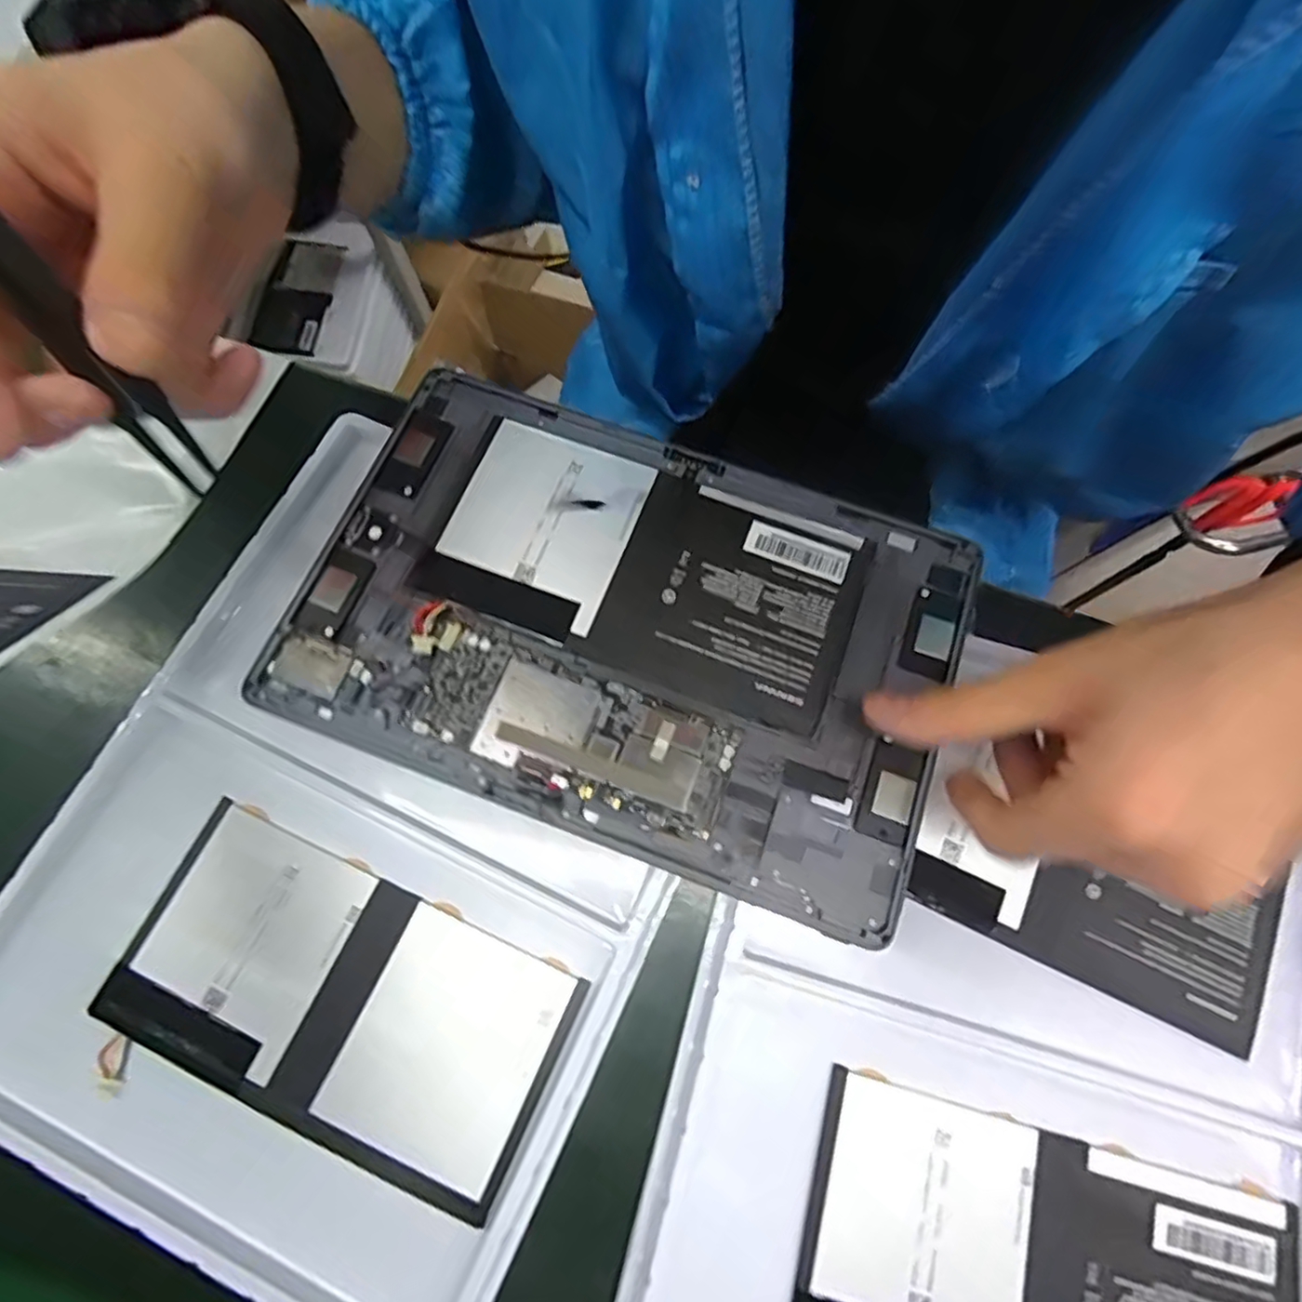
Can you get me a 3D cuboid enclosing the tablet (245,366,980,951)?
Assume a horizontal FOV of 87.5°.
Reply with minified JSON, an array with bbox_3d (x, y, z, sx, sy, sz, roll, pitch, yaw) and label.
[{"bbox_3d":[-0.009,-0.012,0.275,0.251,0.006,0.166,21,73,5],"label":"tablet"}]

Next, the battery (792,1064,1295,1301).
[{"bbox_3d":[0.143,0.226,0.246,0.170,0.006,0.091,16,72,4],"label":"battery"}]

